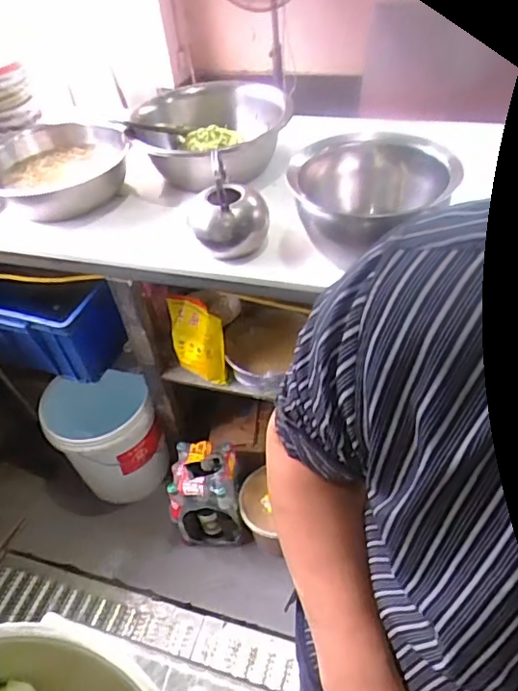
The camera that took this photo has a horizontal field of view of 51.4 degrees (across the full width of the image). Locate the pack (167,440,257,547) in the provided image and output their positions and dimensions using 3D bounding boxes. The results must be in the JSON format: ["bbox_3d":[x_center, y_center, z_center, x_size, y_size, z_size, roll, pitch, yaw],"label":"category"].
[{"bbox_3d":[-0.131,0.412,1.516,0.195,0.254,0.197,-3,45,5],"label":"pack"}]

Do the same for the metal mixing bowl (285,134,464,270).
[{"bbox_3d":[0.208,-0.278,1.003,0.279,0.156,0.304,-4,45,4],"label":"metal mixing bowl"}]

